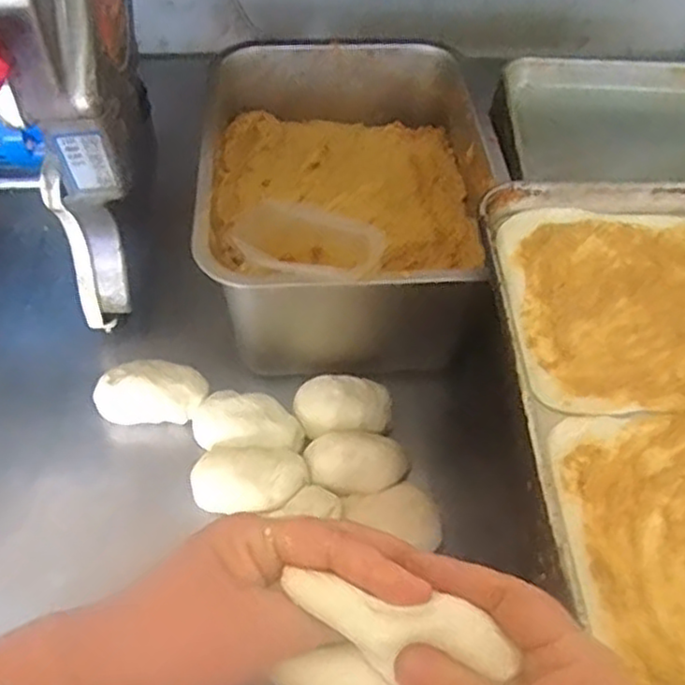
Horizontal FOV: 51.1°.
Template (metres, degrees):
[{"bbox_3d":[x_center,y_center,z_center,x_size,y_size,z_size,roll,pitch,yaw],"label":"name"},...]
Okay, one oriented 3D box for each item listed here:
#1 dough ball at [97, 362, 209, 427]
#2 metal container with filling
[{"bbox_3d":[-0.165,0.042,0.624,0.094,0.035,0.055,4,50,1],"label":"dough ball"},{"bbox_3d":[0.004,-0.142,0.684,0.253,0.171,0.357,-3,51,-5],"label":"metal container with filling"}]

